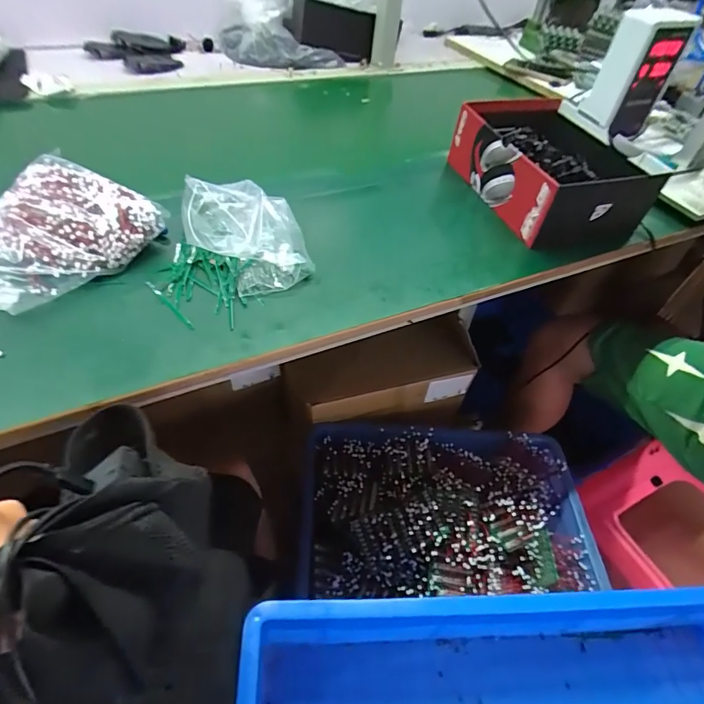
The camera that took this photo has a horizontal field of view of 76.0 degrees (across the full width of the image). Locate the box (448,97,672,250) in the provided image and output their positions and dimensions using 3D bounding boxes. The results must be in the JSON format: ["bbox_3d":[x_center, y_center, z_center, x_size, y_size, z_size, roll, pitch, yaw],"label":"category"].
[{"bbox_3d":[0.280,-0.269,0.665,0.197,0.093,0.260,-13,51,-17],"label":"box"}]

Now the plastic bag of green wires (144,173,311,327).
[{"bbox_3d":[-0.131,-0.123,0.500,0.160,0.063,0.195,-5,49,-11],"label":"plastic bag of green wires"}]

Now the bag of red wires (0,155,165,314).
[{"bbox_3d":[-0.324,-0.126,0.460,0.134,0.081,0.223,37,54,25],"label":"bag of red wires"}]

